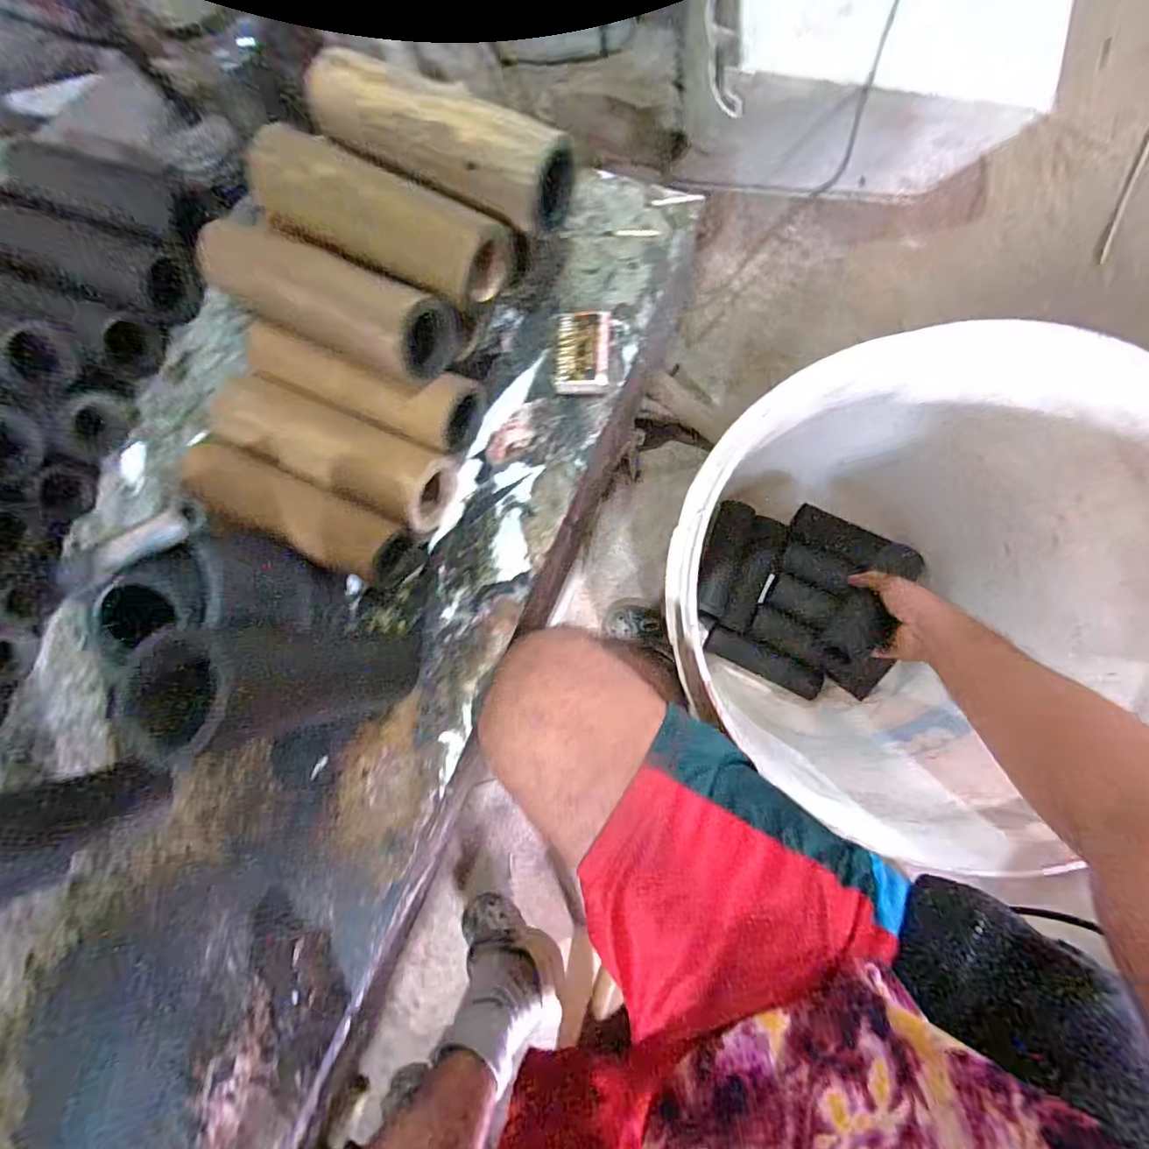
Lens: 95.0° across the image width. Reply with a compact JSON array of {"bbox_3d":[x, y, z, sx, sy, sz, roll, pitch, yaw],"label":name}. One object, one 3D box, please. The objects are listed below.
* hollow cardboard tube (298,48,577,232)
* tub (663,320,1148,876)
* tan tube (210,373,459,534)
[{"bbox_3d":[-0.089,-0.277,0.332,0.183,0.047,0.047,29,90,14],"label":"hollow cardboard tube"},{"bbox_3d":[0.309,0.018,0.576,0.381,0.452,0.374,-1,83,12],"label":"tub"},{"bbox_3d":[-0.184,-0.096,0.395,0.198,0.043,0.054,25,89,14],"label":"tan tube"}]

